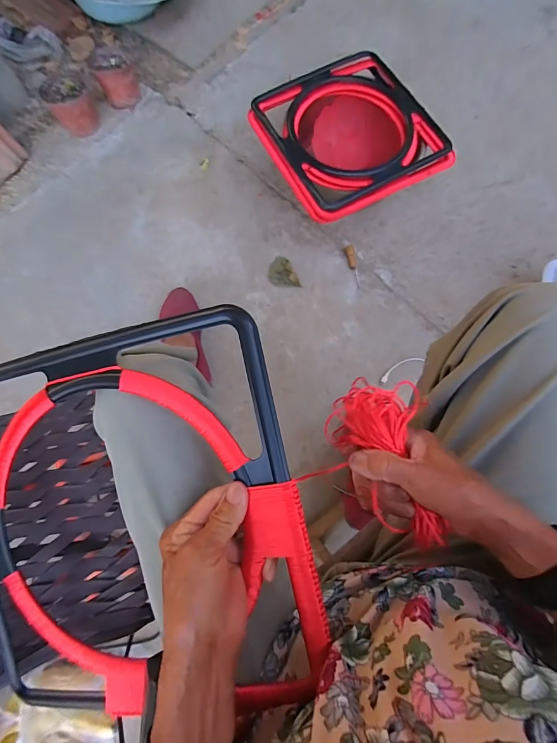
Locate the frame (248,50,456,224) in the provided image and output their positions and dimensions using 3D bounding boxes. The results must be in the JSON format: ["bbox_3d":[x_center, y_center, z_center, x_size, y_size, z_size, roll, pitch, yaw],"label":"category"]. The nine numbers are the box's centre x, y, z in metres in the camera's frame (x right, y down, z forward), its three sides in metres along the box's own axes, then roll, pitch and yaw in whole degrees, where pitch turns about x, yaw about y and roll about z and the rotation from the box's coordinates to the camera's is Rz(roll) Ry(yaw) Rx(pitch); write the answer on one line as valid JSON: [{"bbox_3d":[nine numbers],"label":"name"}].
[{"bbox_3d":[0.152,-0.522,0.789,0.350,0.033,0.360,-26,78,-8],"label":"frame"}]

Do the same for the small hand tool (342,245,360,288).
[{"bbox_3d":[0.177,-0.249,0.851,0.022,0.017,0.105,-12,77,-5],"label":"small hand tool"}]

